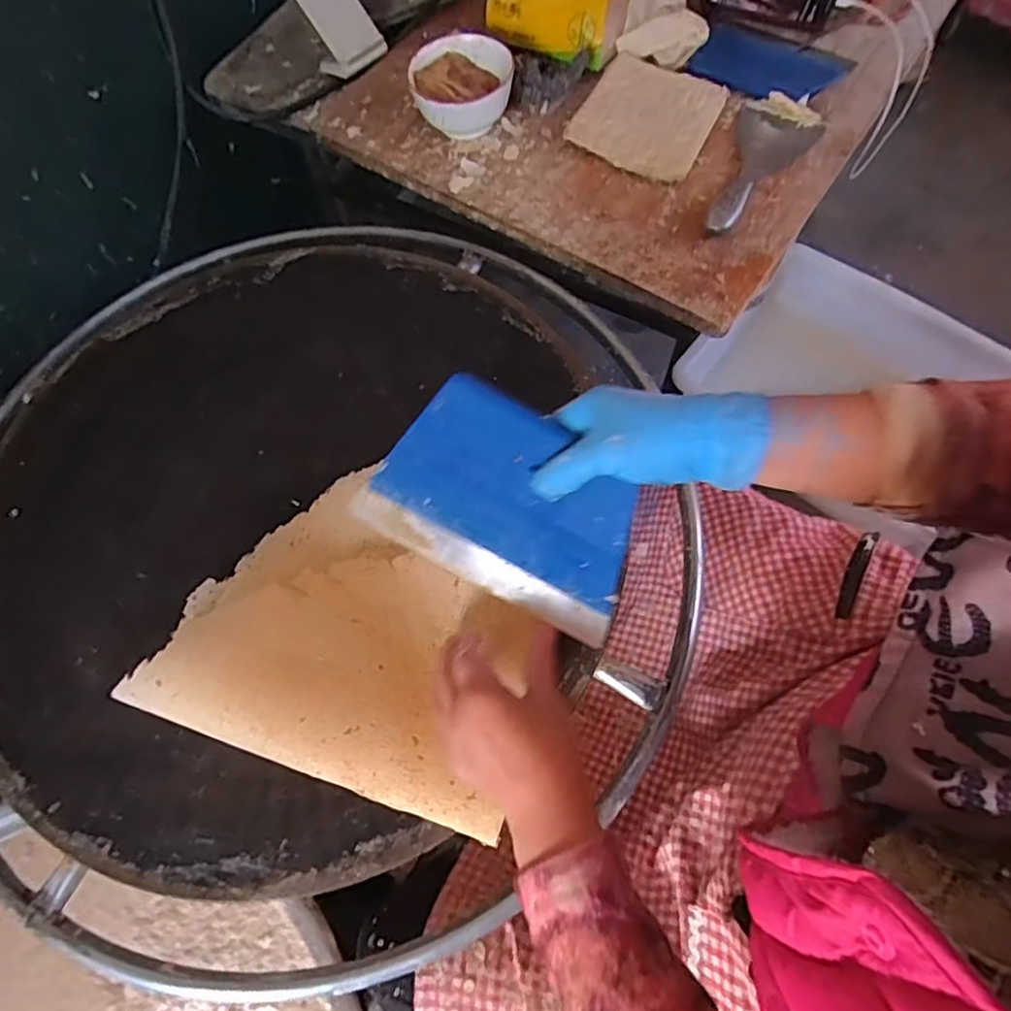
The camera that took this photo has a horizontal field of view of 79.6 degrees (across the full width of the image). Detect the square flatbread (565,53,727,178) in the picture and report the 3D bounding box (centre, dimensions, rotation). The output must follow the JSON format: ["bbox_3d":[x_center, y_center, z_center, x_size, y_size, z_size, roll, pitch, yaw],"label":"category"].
[{"bbox_3d":[0.167,-0.463,0.717,0.150,0.014,0.177,25,72,12],"label":"square flatbread"}]

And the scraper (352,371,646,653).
[{"bbox_3d":[0.001,-0.003,0.414,0.184,0.015,0.124,25,100,6],"label":"scraper"}]

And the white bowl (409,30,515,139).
[{"bbox_3d":[-0.050,-0.487,0.716,0.115,0.061,0.125,-1,69,2],"label":"white bowl"}]

